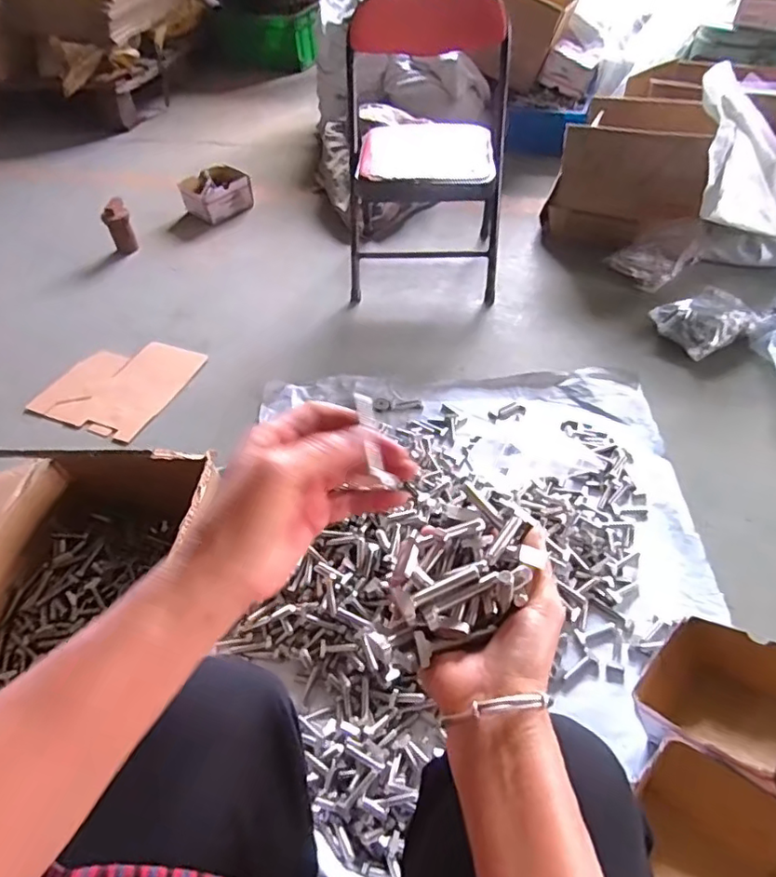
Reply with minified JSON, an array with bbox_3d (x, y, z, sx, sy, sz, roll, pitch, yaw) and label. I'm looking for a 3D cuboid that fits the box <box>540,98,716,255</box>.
[{"bbox_3d":[0.586,-0.622,1.324,0.352,0.290,0.283,30,56,30],"label":"box"}]

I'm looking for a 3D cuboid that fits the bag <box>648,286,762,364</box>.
[{"bbox_3d":[0.627,-0.232,1.113,0.165,0.064,0.134,-22,48,-14],"label":"bag"}]

